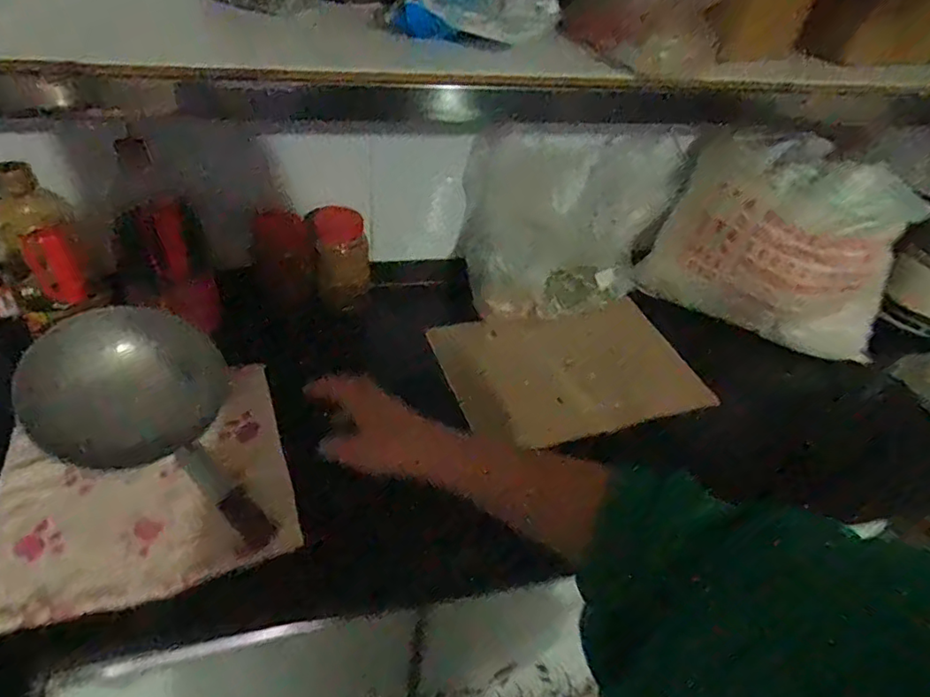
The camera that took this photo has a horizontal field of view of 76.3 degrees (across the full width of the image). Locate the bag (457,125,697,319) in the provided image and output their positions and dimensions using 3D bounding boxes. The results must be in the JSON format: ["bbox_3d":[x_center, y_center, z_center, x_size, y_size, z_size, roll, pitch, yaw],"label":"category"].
[{"bbox_3d":[0.156,-0.196,0.904,0.291,0.274,0.117,-6,40,-16],"label":"bag"}]

